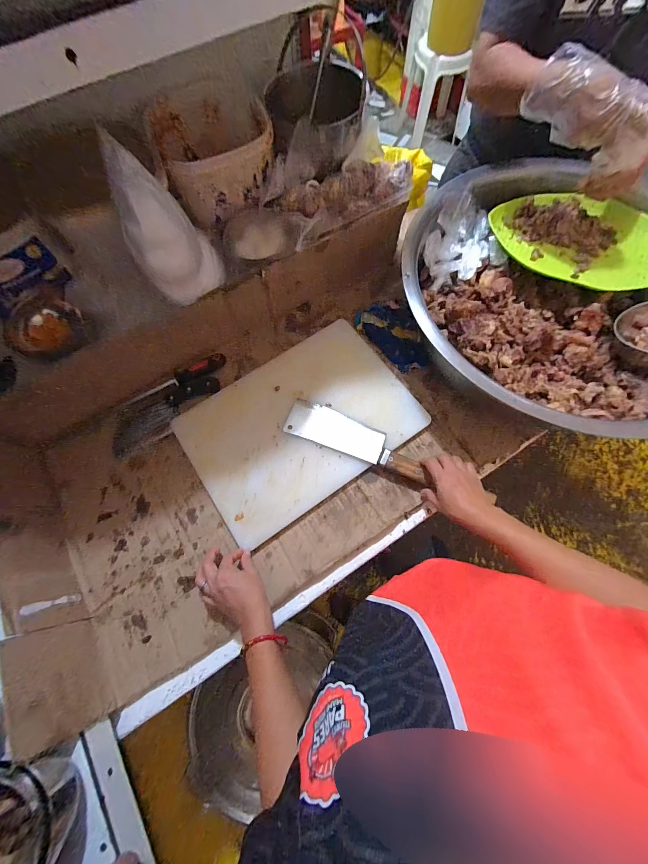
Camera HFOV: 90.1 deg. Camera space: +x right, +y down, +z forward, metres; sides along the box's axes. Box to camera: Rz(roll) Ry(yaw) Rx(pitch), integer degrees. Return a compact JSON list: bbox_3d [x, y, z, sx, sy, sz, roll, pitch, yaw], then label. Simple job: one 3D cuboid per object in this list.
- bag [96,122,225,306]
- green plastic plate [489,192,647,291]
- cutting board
[{"bbox_3d":[-0.244,-0.308,0.513,0.120,0.221,0.075,-23,71,-6],"label":"bag"},{"bbox_3d":[0.528,-0.397,0.660,0.349,0.026,0.213,17,72,8],"label":"green plastic plate"},{"bbox_3d":[-0.049,-0.024,0.656,0.436,0.033,0.311,-33,73,-9],"label":"cutting board"}]

